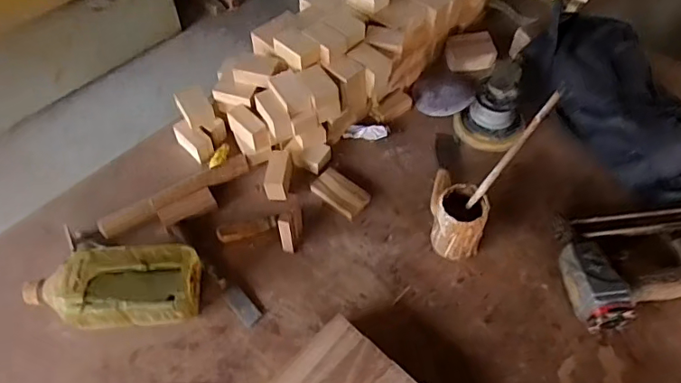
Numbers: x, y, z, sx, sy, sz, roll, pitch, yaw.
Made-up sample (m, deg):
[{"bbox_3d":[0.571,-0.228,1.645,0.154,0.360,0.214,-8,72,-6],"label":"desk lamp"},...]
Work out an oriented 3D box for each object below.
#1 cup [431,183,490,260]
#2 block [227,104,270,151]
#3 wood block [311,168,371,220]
[{"bbox_3d":[0.160,0.044,0.695,0.066,0.095,0.068,1,55,-1],"label":"cup"},{"bbox_3d":[-0.141,-0.099,0.781,0.030,0.042,0.075,-36,63,-24],"label":"block"},{"bbox_3d":[-0.001,0.002,0.770,0.084,0.020,0.049,34,61,21],"label":"wood block"}]

